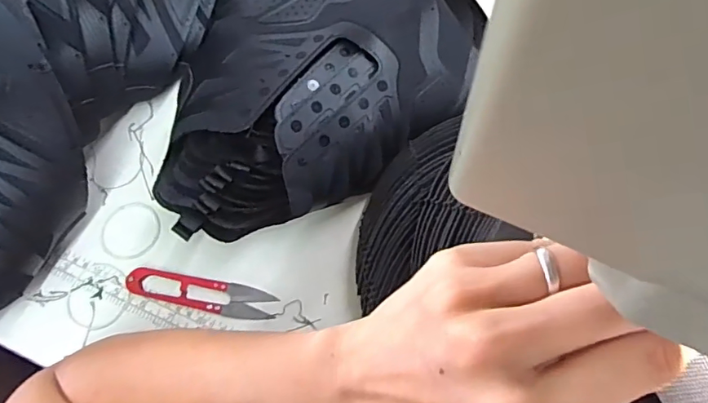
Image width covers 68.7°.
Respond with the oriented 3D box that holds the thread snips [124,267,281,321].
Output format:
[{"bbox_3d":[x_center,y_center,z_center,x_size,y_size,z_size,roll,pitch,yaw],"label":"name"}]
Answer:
[{"bbox_3d":[-0.122,0.073,0.414,0.121,0.009,0.025,10,70,7],"label":"thread snips"}]

